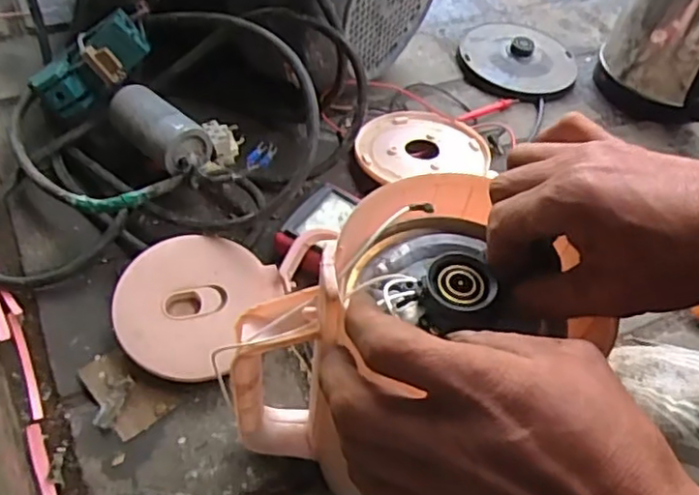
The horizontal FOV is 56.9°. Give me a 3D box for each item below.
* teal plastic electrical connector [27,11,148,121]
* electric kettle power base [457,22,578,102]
[{"bbox_3d":[-0.243,-0.174,0.610,0.113,0.041,0.058,-41,61,-3],"label":"teal plastic electrical connector"},{"bbox_3d":[0.207,-0.235,0.793,0.141,0.028,0.145,6,49,-2],"label":"electric kettle power base"}]

